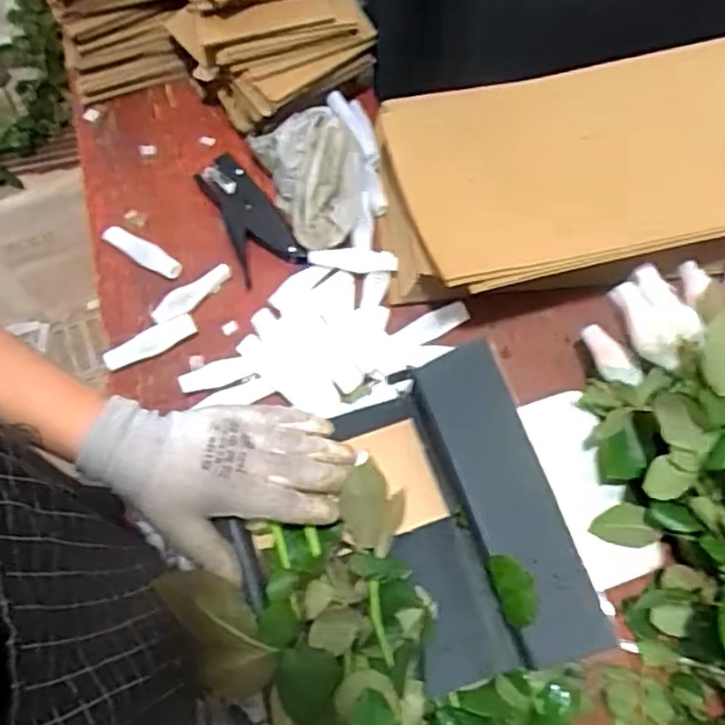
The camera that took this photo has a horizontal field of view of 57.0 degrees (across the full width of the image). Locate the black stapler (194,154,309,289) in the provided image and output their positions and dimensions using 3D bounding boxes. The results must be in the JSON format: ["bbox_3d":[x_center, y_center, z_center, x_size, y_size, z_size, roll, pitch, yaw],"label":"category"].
[{"bbox_3d":[-0.123,-0.157,0.704,0.063,0.020,0.154,-27,72,-10],"label":"black stapler"}]

